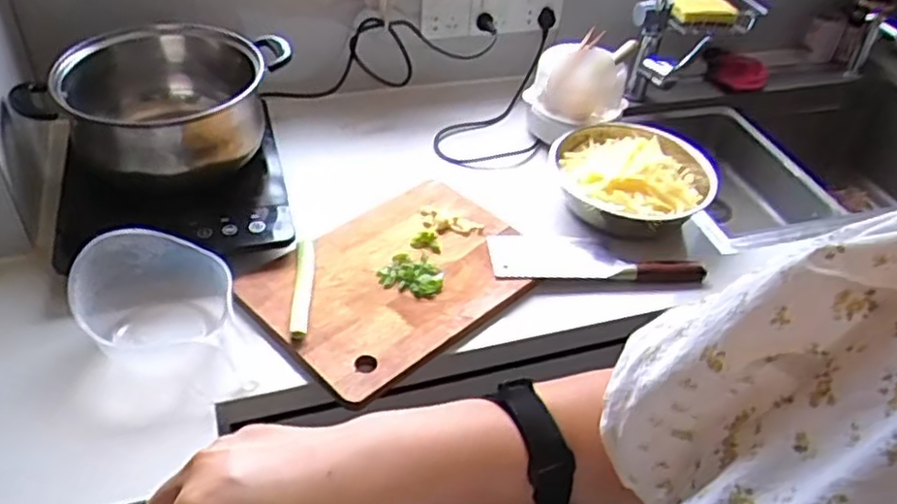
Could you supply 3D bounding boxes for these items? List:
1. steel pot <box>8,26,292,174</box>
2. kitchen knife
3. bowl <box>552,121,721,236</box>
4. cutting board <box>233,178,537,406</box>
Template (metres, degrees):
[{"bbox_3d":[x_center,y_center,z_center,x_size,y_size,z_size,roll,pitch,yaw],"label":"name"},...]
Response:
[{"bbox_3d":[-0.371,-0.195,0.961,0.214,0.126,0.307,29,47,23],"label":"steel pot"},{"bbox_3d":[0.194,0.009,0.957,0.274,0.016,0.075,1,42,-5],"label":"kitchen knife"},{"bbox_3d":[0.255,-0.105,1.045,0.221,0.067,0.220,3,42,-3],"label":"bowl"},{"bbox_3d":[-0.060,0.026,0.908,0.245,0.016,0.340,36,50,29],"label":"cutting board"}]

